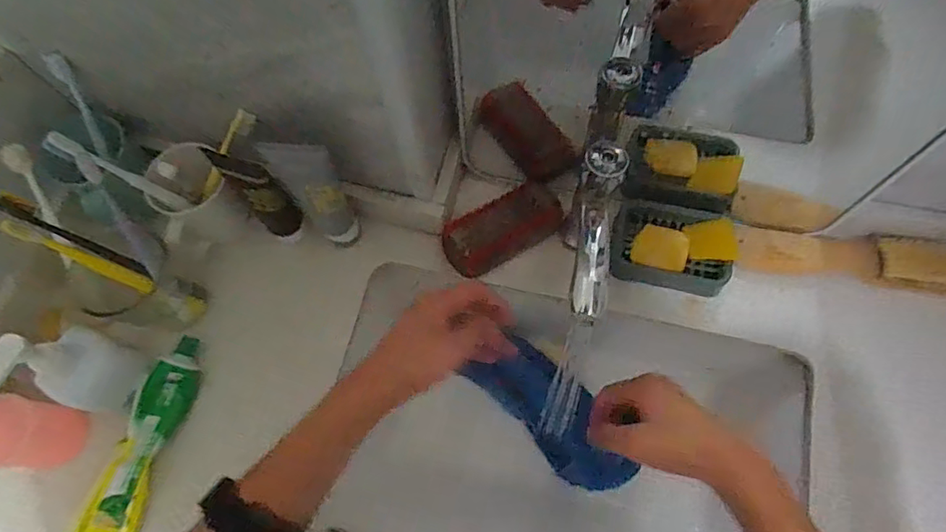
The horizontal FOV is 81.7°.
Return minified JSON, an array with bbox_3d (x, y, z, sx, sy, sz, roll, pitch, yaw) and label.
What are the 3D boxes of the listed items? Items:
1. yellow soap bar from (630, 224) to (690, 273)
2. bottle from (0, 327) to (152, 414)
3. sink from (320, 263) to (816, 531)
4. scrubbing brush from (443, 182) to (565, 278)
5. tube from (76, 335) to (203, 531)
[{"bbox_3d":[0.193,-0.019,0.562,0.054,0.017,0.041,14,71,7],"label":"yellow soap bar"},{"bbox_3d":[-0.347,0.088,0.473,0.061,0.115,0.070,9,70,5],"label":"bottle"},{"bbox_3d":[0.096,0.178,0.561,0.428,0.128,0.276,12,71,6],"label":"sink"},{"bbox_3d":[0.033,-0.040,0.578,0.130,0.024,0.058,-27,71,-8],"label":"scrubbing brush"},{"bbox_3d":[-0.309,0.166,0.516,0.046,0.043,0.203,14,71,7],"label":"tube"}]

